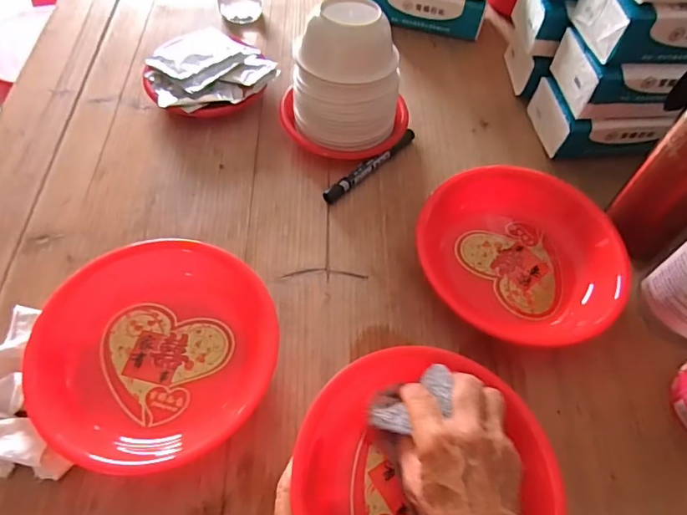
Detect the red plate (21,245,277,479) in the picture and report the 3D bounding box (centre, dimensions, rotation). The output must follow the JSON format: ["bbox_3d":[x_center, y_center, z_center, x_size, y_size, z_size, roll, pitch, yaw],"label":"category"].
[{"bbox_3d":[-0.154,0.076,0.412,0.182,0.043,0.180,1,58,-2],"label":"red plate"}]

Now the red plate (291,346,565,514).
[{"bbox_3d":[0.060,0.155,0.361,0.187,0.043,0.182,1,58,-2],"label":"red plate"}]

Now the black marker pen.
[{"bbox_3d":[0.032,-0.103,0.546,0.014,0.017,0.138,41,65,20],"label":"black marker pen"}]

